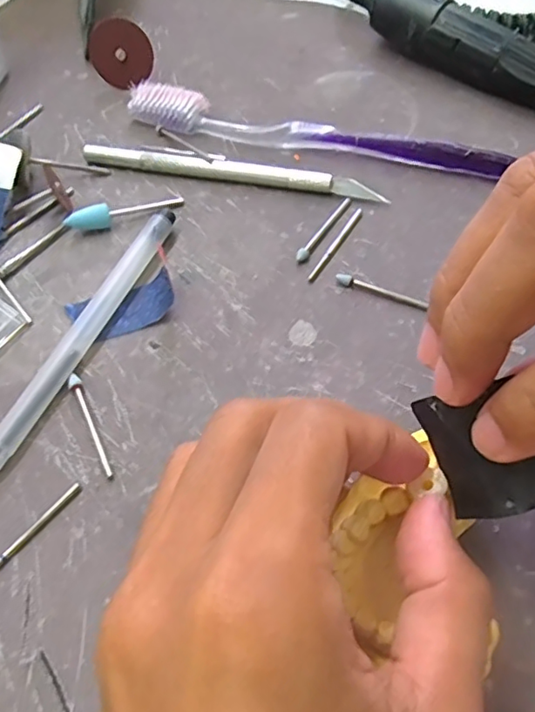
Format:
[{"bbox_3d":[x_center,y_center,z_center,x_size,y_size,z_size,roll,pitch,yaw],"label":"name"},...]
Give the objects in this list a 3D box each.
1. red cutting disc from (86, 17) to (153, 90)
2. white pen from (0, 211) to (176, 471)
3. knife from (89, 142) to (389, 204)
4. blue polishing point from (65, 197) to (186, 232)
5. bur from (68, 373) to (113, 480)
[{"bbox_3d":[-0.074,-0.153,0.287,0.031,0.031,0.004,-25,26,18],"label":"red cutting disc"},{"bbox_3d":[-0.069,-0.009,0.210,0.011,0.009,0.123,20,61,13],"label":"white pen"},{"bbox_3d":[-0.017,-0.083,0.255,0.134,0.009,0.007,10,59,7],"label":"knife"},{"bbox_3d":[-0.060,-0.062,0.242,0.049,0.010,0.008,-17,59,-9],"label":"blue polishing point"},{"bbox_3d":[-0.060,0.023,0.192,0.004,0.004,0.042,-22,60,-12],"label":"bur"}]

